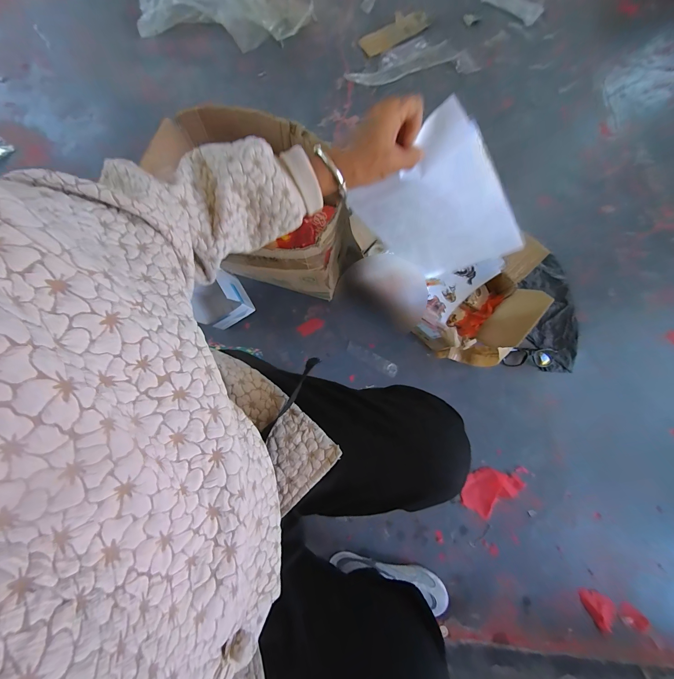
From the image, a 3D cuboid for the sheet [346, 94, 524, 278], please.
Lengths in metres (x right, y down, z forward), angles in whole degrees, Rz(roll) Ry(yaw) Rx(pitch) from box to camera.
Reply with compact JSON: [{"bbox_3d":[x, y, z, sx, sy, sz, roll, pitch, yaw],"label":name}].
[{"bbox_3d":[0.152,-0.168,0.445,0.160,0.274,0.025,-19,61,36],"label":"sheet"}]

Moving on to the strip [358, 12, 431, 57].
[{"bbox_3d":[0.184,-0.950,0.950,0.237,0.015,0.096,-33,80,-8],"label":"strip"}]

